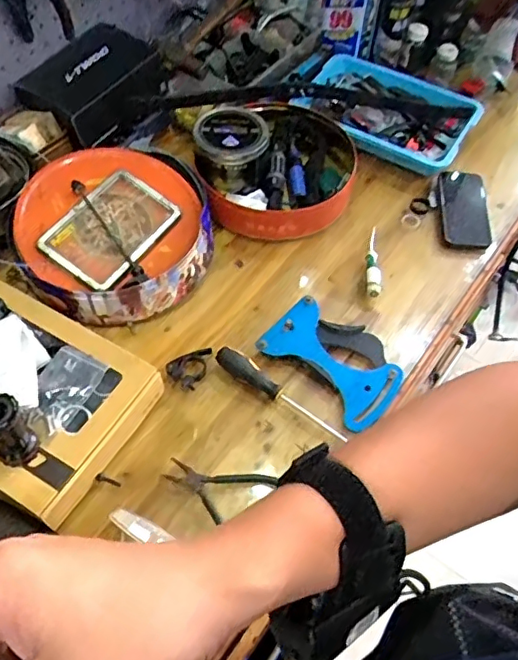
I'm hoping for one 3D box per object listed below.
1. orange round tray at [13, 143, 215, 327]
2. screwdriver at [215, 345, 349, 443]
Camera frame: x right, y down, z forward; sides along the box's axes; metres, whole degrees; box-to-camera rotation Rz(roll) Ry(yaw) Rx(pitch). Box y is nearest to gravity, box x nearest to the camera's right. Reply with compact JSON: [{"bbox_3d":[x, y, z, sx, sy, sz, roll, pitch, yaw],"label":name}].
[{"bbox_3d":[-0.204,-0.147,0.845,0.297,0.103,0.247,-26,61,-18],"label":"orange round tray"},{"bbox_3d":[0.030,0.081,0.761,0.202,0.033,0.029,29,60,17],"label":"screwdriver"}]

